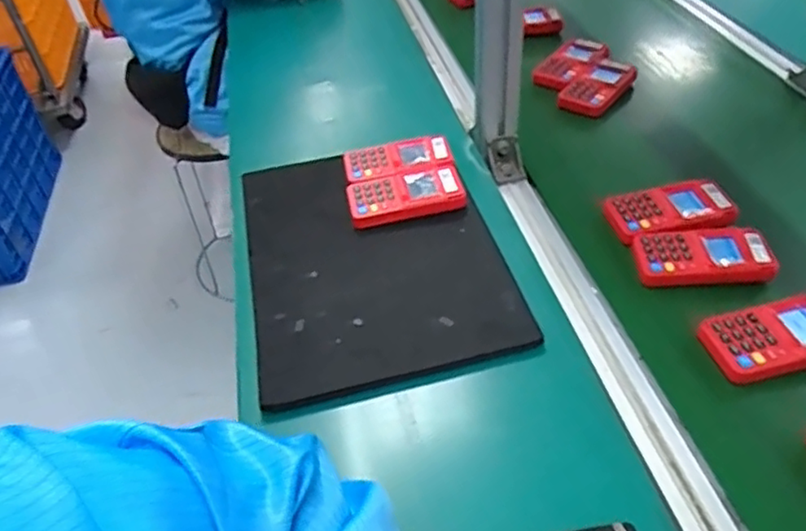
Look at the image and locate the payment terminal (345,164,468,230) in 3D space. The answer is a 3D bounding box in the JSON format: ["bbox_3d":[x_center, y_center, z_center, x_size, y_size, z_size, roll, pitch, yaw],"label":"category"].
[{"bbox_3d":[0.003,-0.076,0.700,0.123,0.025,0.066,-10,43,-4],"label":"payment terminal"}]

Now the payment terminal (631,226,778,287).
[{"bbox_3d":[0.289,-0.011,0.626,0.124,0.028,0.055,-2,43,4],"label":"payment terminal"}]

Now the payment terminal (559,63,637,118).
[{"bbox_3d":[0.261,-0.233,0.852,0.066,0.028,0.119,29,53,31],"label":"payment terminal"}]

